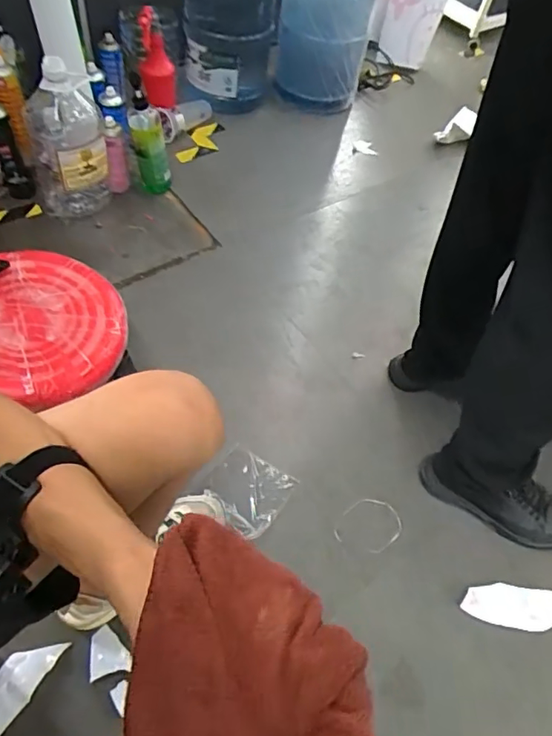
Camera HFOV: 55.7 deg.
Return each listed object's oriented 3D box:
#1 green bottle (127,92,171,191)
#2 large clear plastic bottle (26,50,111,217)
[{"bbox_3d":[-0.309,-0.538,1.292,0.081,0.239,0.098,-11,58,-14],"label":"green bottle"},{"bbox_3d":[-0.492,-0.532,1.213,0.172,0.320,0.193,-15,59,-16],"label":"large clear plastic bottle"}]

